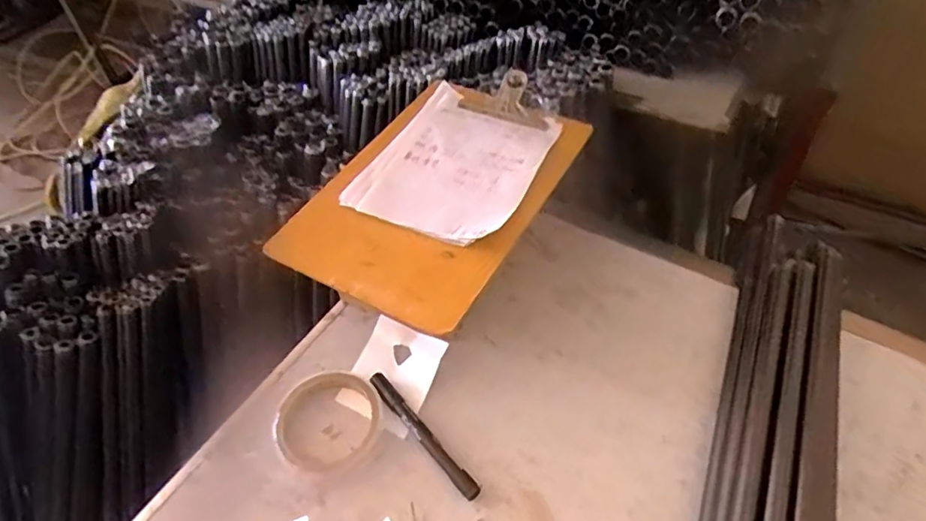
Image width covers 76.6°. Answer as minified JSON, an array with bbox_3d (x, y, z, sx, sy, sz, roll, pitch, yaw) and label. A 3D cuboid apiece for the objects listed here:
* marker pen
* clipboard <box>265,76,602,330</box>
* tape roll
[{"bbox_3d":[-0.035,0.149,0.504,0.015,0.014,0.138,-35,56,-22],"label":"marker pen"},{"bbox_3d":[-0.022,-0.070,0.552,0.189,0.027,0.282,23,56,21],"label":"clipboard"},{"bbox_3d":[-0.119,0.136,0.513,0.090,0.025,0.091,-2,51,3],"label":"tape roll"}]

